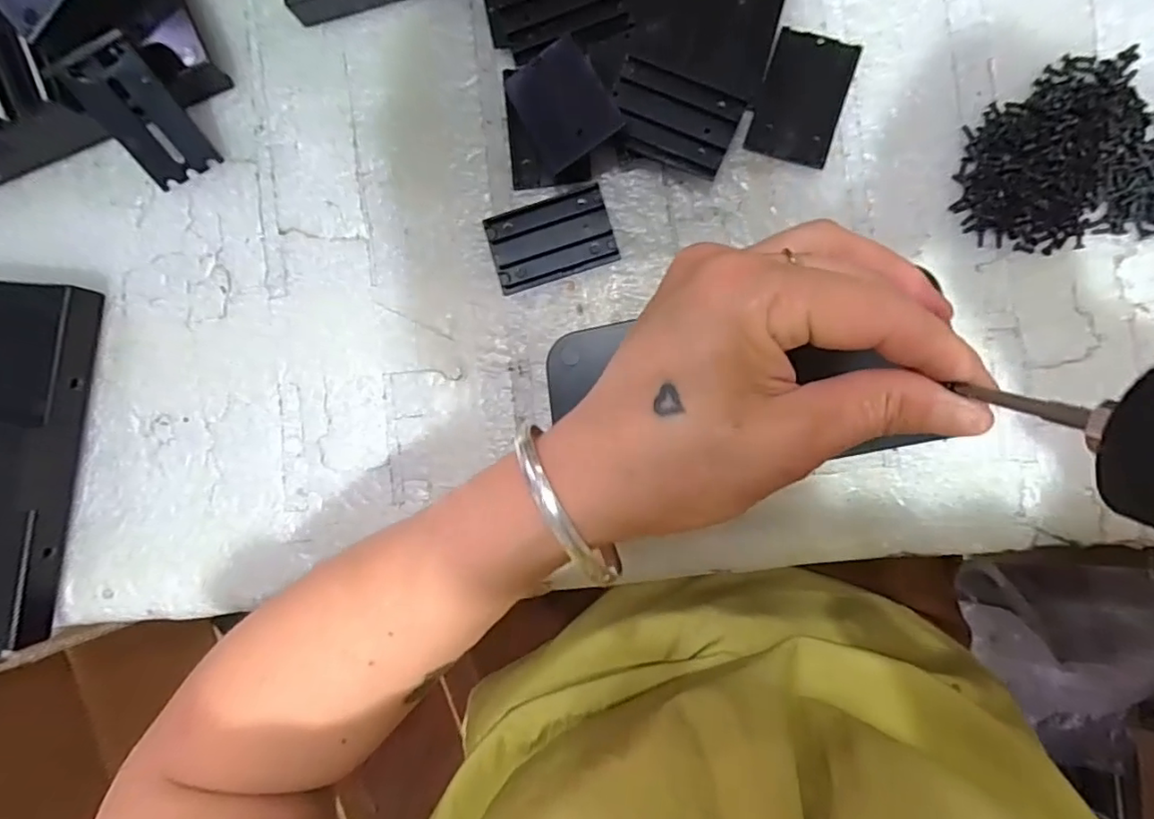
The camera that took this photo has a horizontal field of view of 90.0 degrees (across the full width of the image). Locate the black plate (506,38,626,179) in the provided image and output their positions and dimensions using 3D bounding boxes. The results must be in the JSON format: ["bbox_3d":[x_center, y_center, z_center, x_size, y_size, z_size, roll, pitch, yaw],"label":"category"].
[{"bbox_3d":[-0.006,-0.130,0.246,0.036,0.004,0.053,-31,75,24],"label":"black plate"}]

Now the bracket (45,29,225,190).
[{"bbox_3d":[-0.191,-0.127,0.252,0.036,0.018,0.055,-24,134,6],"label":"bracket"}]

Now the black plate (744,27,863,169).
[{"bbox_3d":[0.098,-0.136,0.251,0.035,0.004,0.054,18,91,5],"label":"black plate"}]

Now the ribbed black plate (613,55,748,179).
[{"bbox_3d":[0.040,-0.121,0.241,0.053,0.006,0.034,25,87,1],"label":"ribbed black plate"}]

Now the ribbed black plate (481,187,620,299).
[{"bbox_3d":[-0.011,-0.076,0.258,0.054,0.004,0.036,-16,88,5],"label":"ribbed black plate"}]

